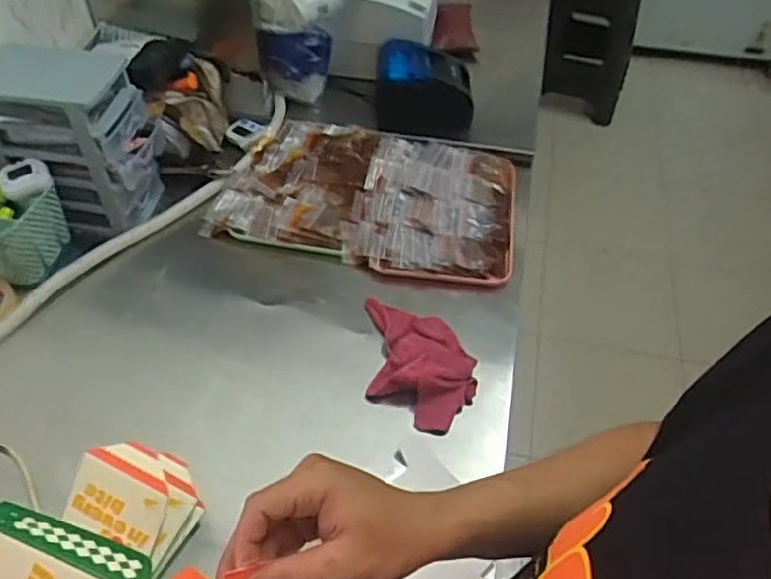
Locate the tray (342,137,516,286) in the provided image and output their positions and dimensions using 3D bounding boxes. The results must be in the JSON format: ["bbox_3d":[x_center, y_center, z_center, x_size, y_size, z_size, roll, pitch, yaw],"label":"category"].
[{"bbox_3d":[0.084,-0.141,1.111,0.257,0.054,0.299,10,48,8],"label":"tray"}]

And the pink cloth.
[{"bbox_3d":[0.044,0.093,0.909,0.148,0.040,0.203,3,48,1],"label":"pink cloth"}]

